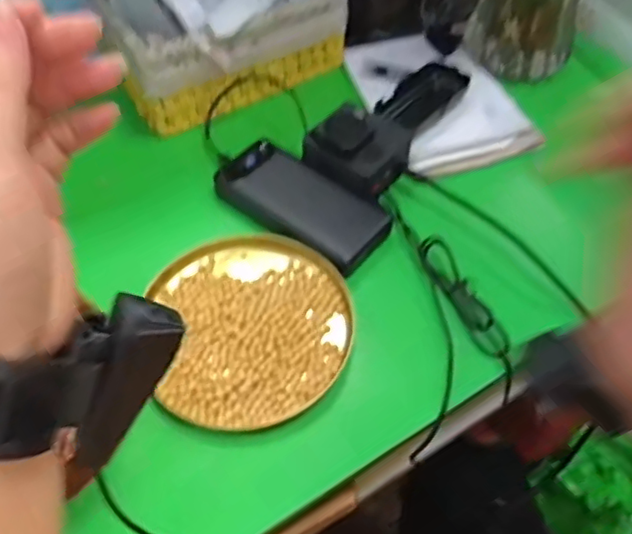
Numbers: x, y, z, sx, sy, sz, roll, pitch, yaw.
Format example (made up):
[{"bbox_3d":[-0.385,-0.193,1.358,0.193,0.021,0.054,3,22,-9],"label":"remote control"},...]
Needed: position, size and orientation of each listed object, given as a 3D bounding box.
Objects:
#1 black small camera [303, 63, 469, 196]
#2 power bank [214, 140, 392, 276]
[{"bbox_3d":[0.079,-0.145,0.592,0.075,0.043,0.197,35,61,24],"label":"black small camera"},{"bbox_3d":[-0.011,-0.058,0.551,0.152,0.021,0.067,33,60,22],"label":"power bank"}]

